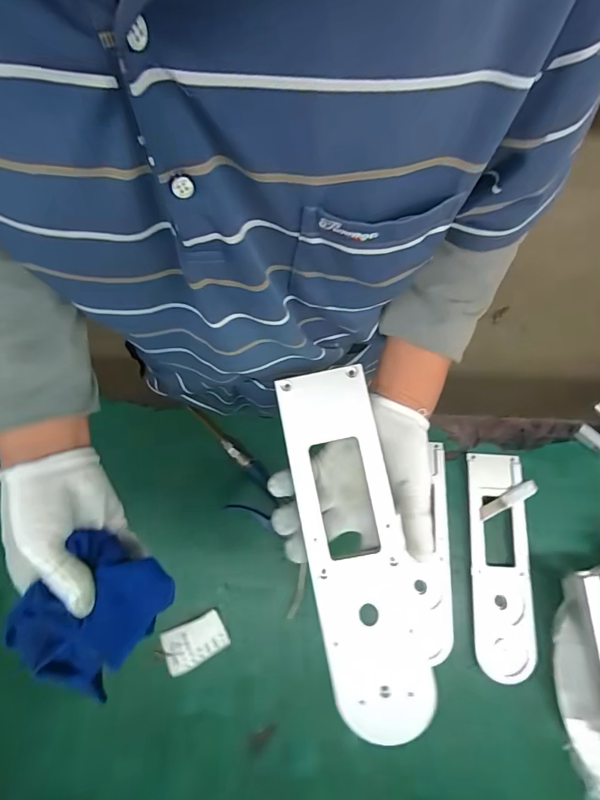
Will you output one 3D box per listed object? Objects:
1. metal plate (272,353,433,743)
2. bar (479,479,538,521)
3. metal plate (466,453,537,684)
[{"bbox_3d":[0.045,0.121,0.341,0.079,0.012,0.300,-11,81,-4],"label":"metal plate"},{"bbox_3d":[0.314,0.152,0.608,0.098,0.004,0.021,-30,70,2],"label":"bar"},{"bbox_3d":[0.294,0.232,0.589,0.082,0.017,0.306,4,75,1],"label":"metal plate"}]

